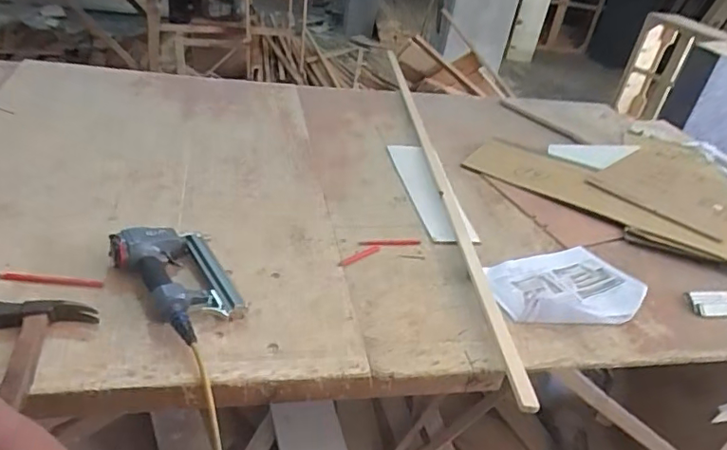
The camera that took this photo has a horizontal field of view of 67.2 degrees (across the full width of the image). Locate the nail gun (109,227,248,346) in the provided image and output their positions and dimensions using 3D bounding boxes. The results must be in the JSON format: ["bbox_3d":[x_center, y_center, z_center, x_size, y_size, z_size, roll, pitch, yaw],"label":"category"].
[{"bbox_3d":[-0.318,0.094,0.955,0.169,0.059,0.287,-15,41,-33],"label":"nail gun"}]

